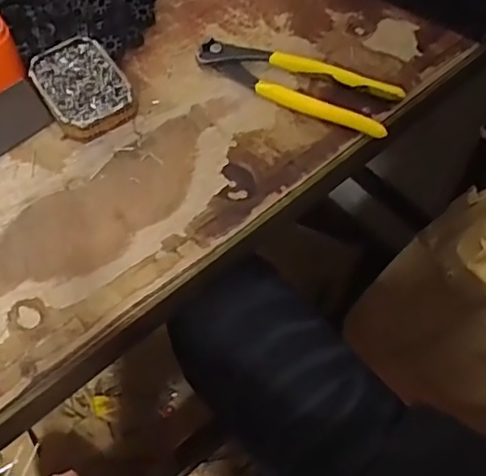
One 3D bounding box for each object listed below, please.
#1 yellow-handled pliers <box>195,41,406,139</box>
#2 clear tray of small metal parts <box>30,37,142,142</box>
[{"bbox_3d":[0.042,-0.127,0.481,0.162,0.014,0.046,23,63,13],"label":"yellow-handled pliers"},{"bbox_3d":[-0.127,-0.118,0.483,0.063,0.028,0.089,-35,66,-18],"label":"clear tray of small metal parts"}]

